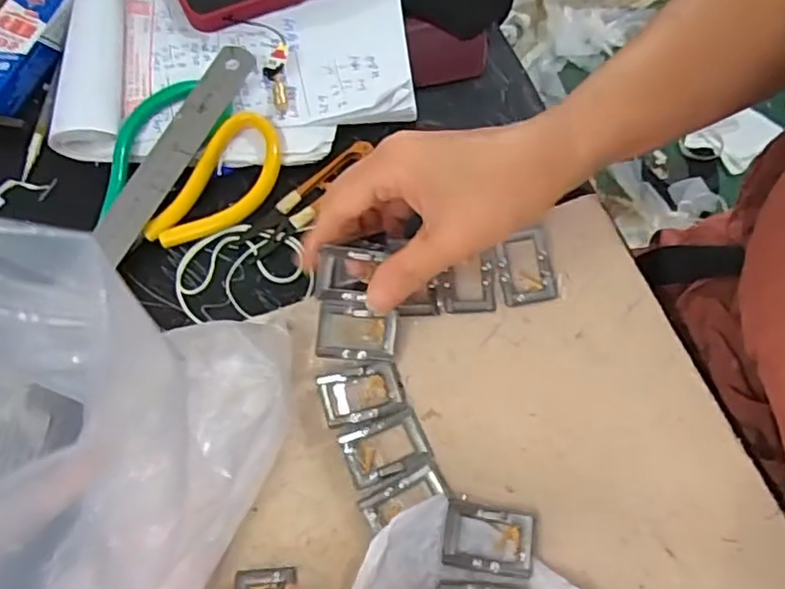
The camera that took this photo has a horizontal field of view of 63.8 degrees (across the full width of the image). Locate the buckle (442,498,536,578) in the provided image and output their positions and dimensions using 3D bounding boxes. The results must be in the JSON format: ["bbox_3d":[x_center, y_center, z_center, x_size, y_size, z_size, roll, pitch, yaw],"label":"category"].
[{"bbox_3d":[0.046,0.115,0.298,0.042,0.008,0.030,8,67,4],"label":"buckle"}]

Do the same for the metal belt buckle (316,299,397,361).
[{"bbox_3d":[-0.018,0.019,0.329,0.042,0.004,0.030,5,89,-15],"label":"metal belt buckle"}]

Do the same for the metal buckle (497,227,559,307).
[{"bbox_3d":[0.073,-0.015,0.348,0.029,0.004,0.041,-9,81,1],"label":"metal buckle"}]

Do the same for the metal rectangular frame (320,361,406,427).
[{"bbox_3d":[-0.016,0.051,0.325,0.041,0.010,0.028,-15,67,-6],"label":"metal rectangular frame"}]

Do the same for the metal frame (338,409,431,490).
[{"bbox_3d":[-0.003,0.077,0.315,0.040,0.008,0.028,-23,68,-9],"label":"metal frame"}]

